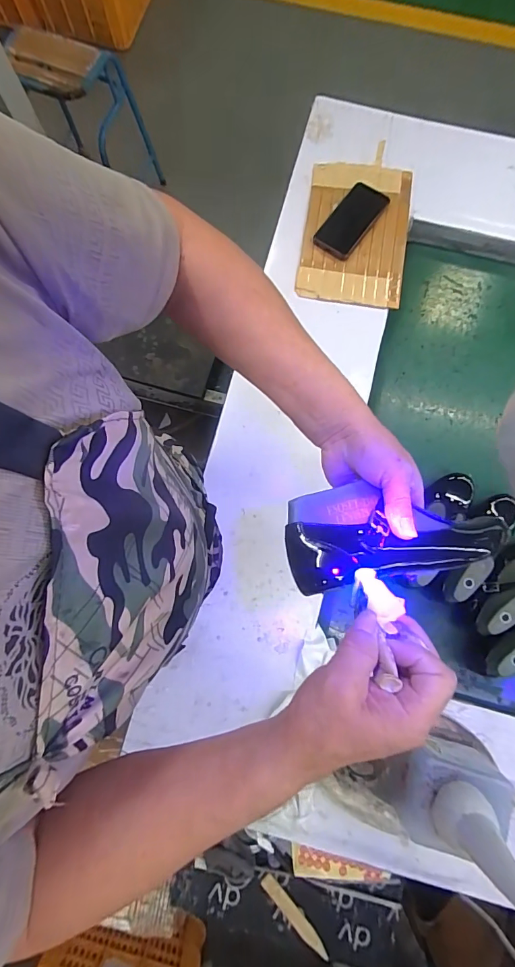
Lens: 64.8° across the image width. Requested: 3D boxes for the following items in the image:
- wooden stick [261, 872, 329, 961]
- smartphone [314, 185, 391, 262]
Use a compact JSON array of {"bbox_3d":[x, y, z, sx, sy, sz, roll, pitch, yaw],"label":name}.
[{"bbox_3d":[0.063,0.720,0.675,0.026,0.008,0.147,-44,78,-8],"label":"wooden stick"},{"bbox_3d":[0.183,-0.511,0.784,0.082,0.014,0.171,35,81,6],"label":"smartphone"}]

